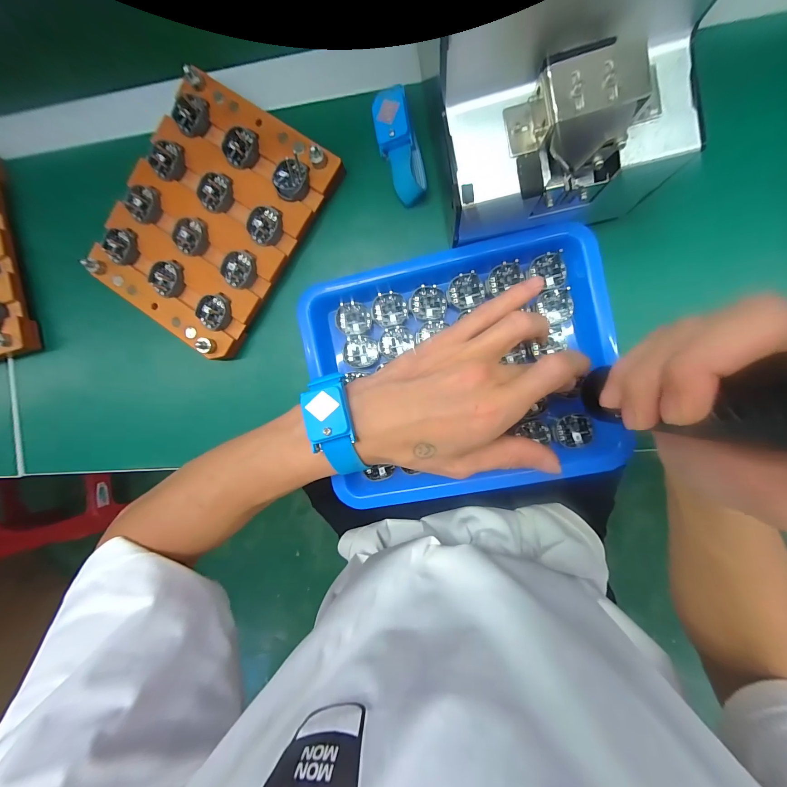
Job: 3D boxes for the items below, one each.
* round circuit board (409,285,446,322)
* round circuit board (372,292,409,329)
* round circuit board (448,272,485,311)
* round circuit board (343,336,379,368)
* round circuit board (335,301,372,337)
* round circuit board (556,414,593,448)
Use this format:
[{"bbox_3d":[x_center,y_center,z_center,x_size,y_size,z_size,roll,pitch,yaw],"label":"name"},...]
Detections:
[{"bbox_3d":[0.026,-0.068,0.255,0.027,0.004,0.026,0,93,8],"label":"round circuit board"},{"bbox_3d":[-0.003,-0.064,0.259,0.027,0.004,0.026,0,93,8],"label":"round circuit board"},{"bbox_3d":[0.054,-0.076,0.250,0.027,0.004,0.025,0,93,8],"label":"round circuit board"},{"bbox_3d":[-0.026,-0.033,0.263,0.027,0.004,0.024,2,94,8],"label":"round circuit board"},{"bbox_3d":[-0.031,-0.058,0.264,0.027,0.004,0.025,0,93,8],"label":"round circuit board"},{"bbox_3d":[0.131,0.027,0.243,0.023,0.004,0.023,0,93,8],"label":"round circuit board"}]

